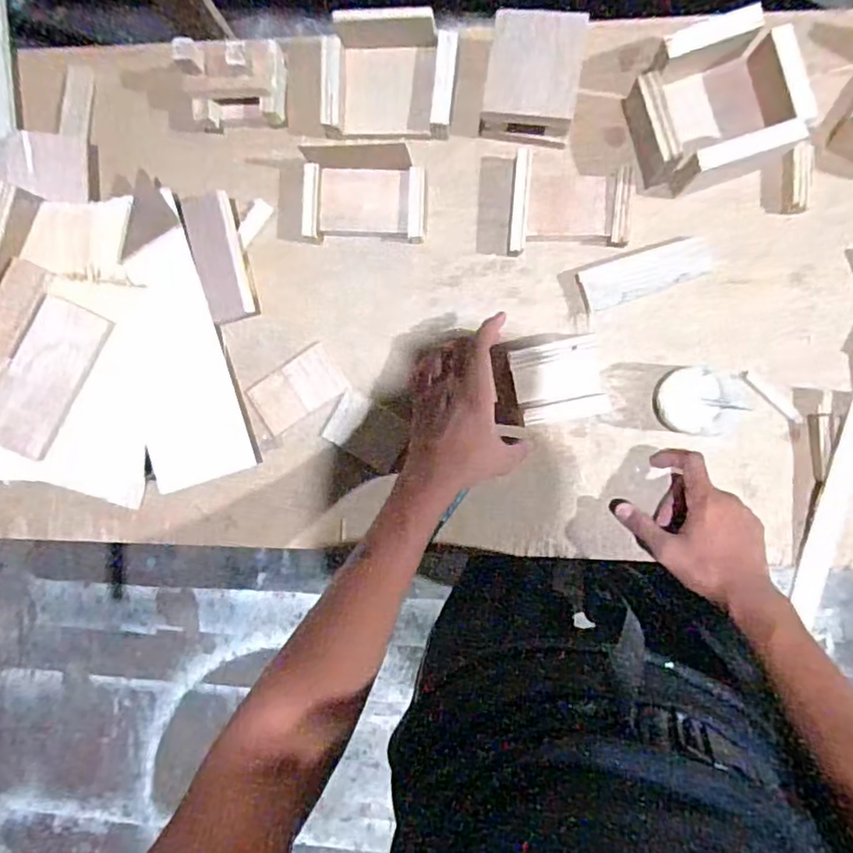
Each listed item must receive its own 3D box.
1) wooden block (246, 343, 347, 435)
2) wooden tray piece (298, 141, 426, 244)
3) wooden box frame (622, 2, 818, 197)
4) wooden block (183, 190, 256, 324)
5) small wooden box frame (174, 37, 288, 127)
[{"bbox_3d":[-0.134,-0.038,0.630,0.092,0.008,0.053,-32,90,7],"label":"wooden block"},{"bbox_3d":[-0.061,-0.229,0.598,0.118,0.034,0.086,3,94,6],"label":"wooden tray piece"},{"bbox_3d":[0.258,-0.285,0.536,0.132,0.065,0.120,-18,92,7],"label":"wooden box frame"},{"bbox_3d":[-0.208,-0.170,0.613,0.049,0.027,0.122,-13,96,6],"label":"wooden block"},{"bbox_3d":[-0.189,-0.334,0.579,0.094,0.074,0.075,6,94,6],"label":"small wooden box frame"}]

